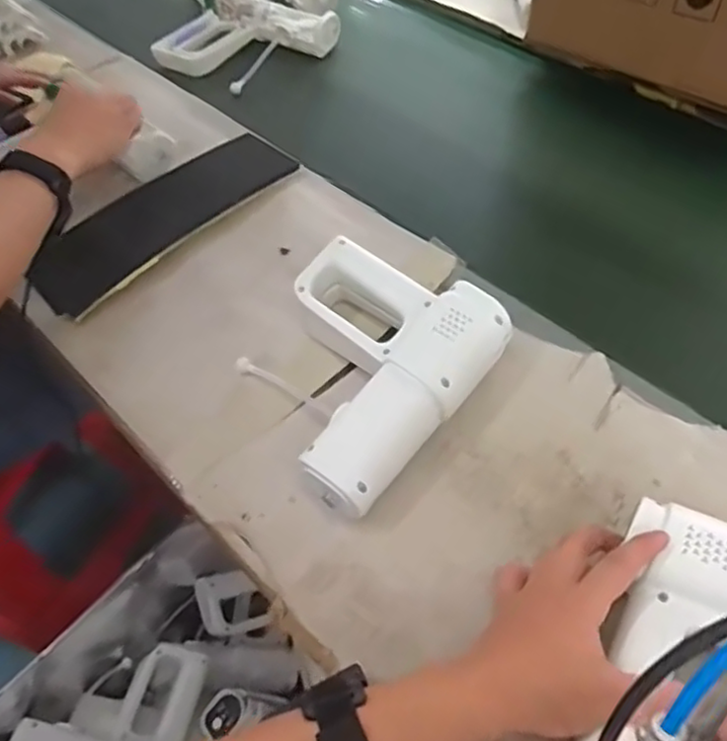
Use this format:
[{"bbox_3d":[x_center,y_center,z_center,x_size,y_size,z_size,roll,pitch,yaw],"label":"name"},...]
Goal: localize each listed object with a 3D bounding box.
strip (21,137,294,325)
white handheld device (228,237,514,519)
[{"bbox_3d":[-0.224,-0.173,0.728,0.112,0.017,0.298,40,67,22],"label":"strip"},{"bbox_3d":[-0.007,-0.002,0.549,0.177,0.063,0.201,30,61,24],"label":"white handheld device"}]

